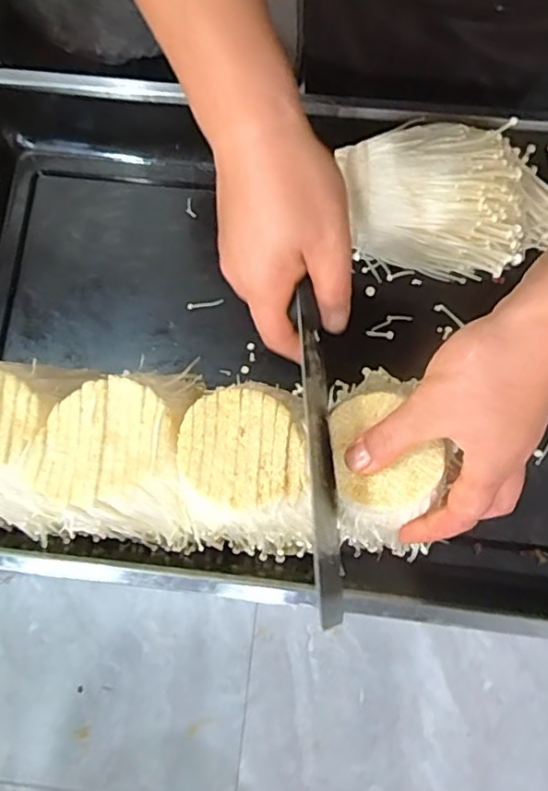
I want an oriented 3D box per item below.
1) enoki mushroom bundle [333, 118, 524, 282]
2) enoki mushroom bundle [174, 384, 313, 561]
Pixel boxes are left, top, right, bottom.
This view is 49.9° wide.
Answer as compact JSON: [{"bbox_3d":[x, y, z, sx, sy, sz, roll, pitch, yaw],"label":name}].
[{"bbox_3d":[0.119,-0.147,0.464,0.128,0.086,0.089,2,76,2],"label":"enoki mushroom bundle"},{"bbox_3d":[-0.016,0.055,0.394,0.089,0.095,0.105,-4,76,1],"label":"enoki mushroom bundle"}]

